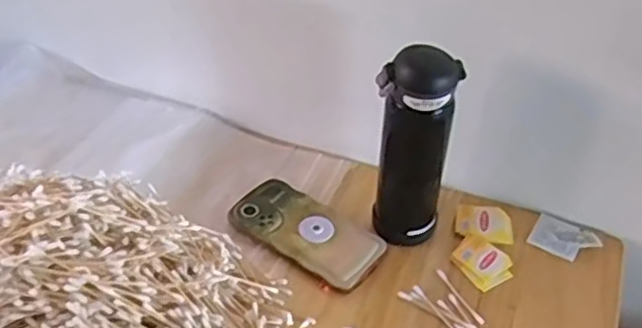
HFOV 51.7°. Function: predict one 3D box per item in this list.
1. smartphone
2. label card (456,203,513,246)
[{"bbox_3d":[-0.014,0.070,0.697,0.160,0.014,0.083,27,46,23],"label":"smartphone"},{"bbox_3d":[0.176,0.063,0.717,0.058,0.006,0.052,10,49,1],"label":"label card"}]

